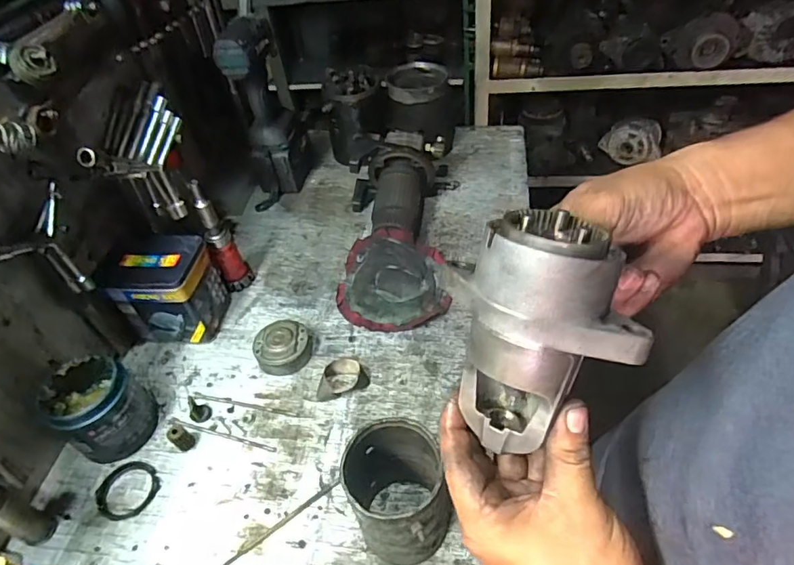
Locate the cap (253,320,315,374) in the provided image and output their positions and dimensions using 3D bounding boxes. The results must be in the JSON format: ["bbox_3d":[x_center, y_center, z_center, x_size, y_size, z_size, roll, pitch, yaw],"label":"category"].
[{"bbox_3d":[-0.150,0.083,0.665,0.075,0.036,0.066,-20,46,-12],"label":"cap"}]

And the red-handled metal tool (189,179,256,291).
[{"bbox_3d":[-0.250,-0.065,0.720,0.042,0.181,0.034,-28,48,-19],"label":"red-handled metal tool"}]

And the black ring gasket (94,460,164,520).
[{"bbox_3d":[-0.301,0.232,0.565,0.067,0.004,0.063,16,49,22],"label":"black ring gasket"}]

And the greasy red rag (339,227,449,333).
[{"bbox_3d":[-0.005,-0.004,0.727,0.165,0.057,0.148,-10,45,-2],"label":"greasy red rag"}]

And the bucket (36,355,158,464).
[{"bbox_3d":[-0.349,0.147,0.599,0.092,0.096,0.090,-4,45,4],"label":"bucket"}]

